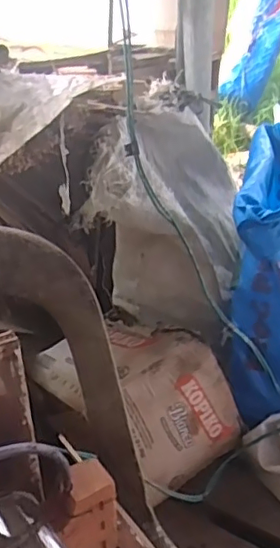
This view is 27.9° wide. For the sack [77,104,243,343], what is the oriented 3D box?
[{"bbox_3d":[0.064,-0.114,1.254,0.293,0.415,0.341,6,32,12],"label":"sack"}]

